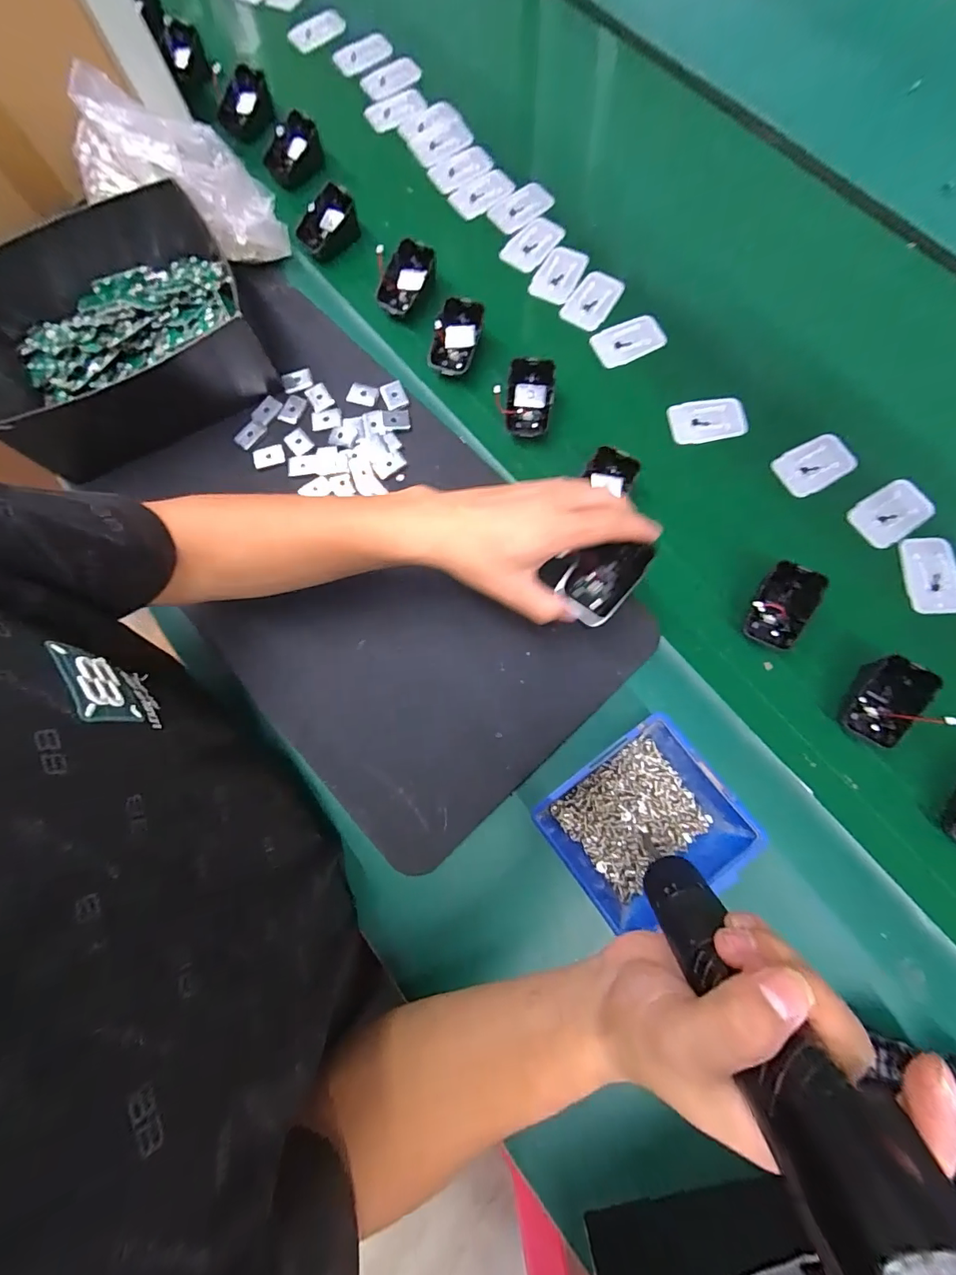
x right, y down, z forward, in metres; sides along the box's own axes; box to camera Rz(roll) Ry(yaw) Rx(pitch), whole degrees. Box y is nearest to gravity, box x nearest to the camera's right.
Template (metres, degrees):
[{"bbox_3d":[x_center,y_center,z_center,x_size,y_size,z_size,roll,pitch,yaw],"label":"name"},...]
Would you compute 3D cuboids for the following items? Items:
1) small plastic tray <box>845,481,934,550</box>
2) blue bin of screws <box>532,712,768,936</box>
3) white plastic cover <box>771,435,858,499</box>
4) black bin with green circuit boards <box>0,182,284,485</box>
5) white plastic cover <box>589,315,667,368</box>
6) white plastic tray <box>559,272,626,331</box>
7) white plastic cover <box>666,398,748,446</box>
[{"bbox_3d":[0.380,-0.115,0.428,0.069,0.007,0.047,-37,80,-4],"label":"small plastic tray"},{"bbox_3d":[0.118,0.136,0.348,0.126,0.058,0.115,-40,81,-5],"label":"blue bin of screws"},{"bbox_3d":[0.319,-0.163,0.440,0.065,0.010,0.046,-26,79,-2],"label":"white plastic cover"},{"bbox_3d":[-0.350,-0.297,0.450,0.240,0.079,0.217,-25,79,-1],"label":"black bin with green circuit boards"},{"bbox_3d":[0.157,-0.309,0.484,0.070,0.004,0.042,-23,89,5],"label":"white plastic cover"},{"bbox_3d":[0.123,-0.361,0.496,0.043,0.008,0.066,36,84,9],"label":"white plastic tray"},{"bbox_3d":[0.226,-0.213,0.458,0.072,0.013,0.040,-5,80,2],"label":"white plastic cover"}]

